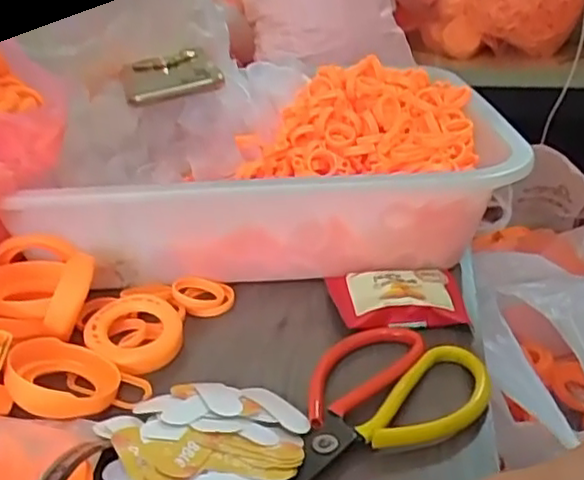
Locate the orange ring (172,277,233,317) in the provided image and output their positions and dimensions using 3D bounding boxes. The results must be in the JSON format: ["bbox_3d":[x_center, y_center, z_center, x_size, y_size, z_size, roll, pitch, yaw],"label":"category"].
[{"bbox_3d":[-0.060,0.038,0.458,0.040,0.013,0.040,2,28,-12],"label":"orange ring"}]

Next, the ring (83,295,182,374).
[{"bbox_3d":[-0.095,0.055,0.410,0.056,0.017,0.060,-1,27,1],"label":"ring"}]

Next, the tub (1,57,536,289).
[{"bbox_3d":[0.000,-0.056,0.530,0.331,0.102,0.243,-1,27,0],"label":"tub"}]

